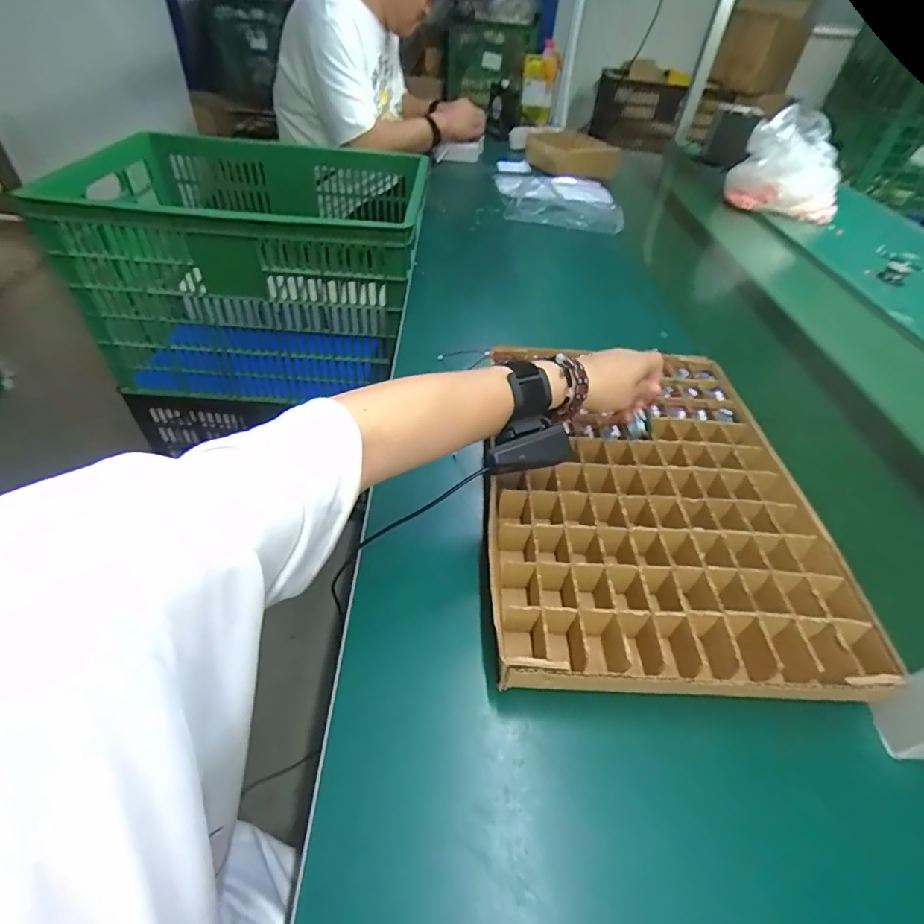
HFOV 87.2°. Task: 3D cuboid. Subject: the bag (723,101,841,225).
[{"bbox_3d":[0.747,-0.673,1.102,0.227,0.186,0.150,2,45,-5],"label":"bag"}]

